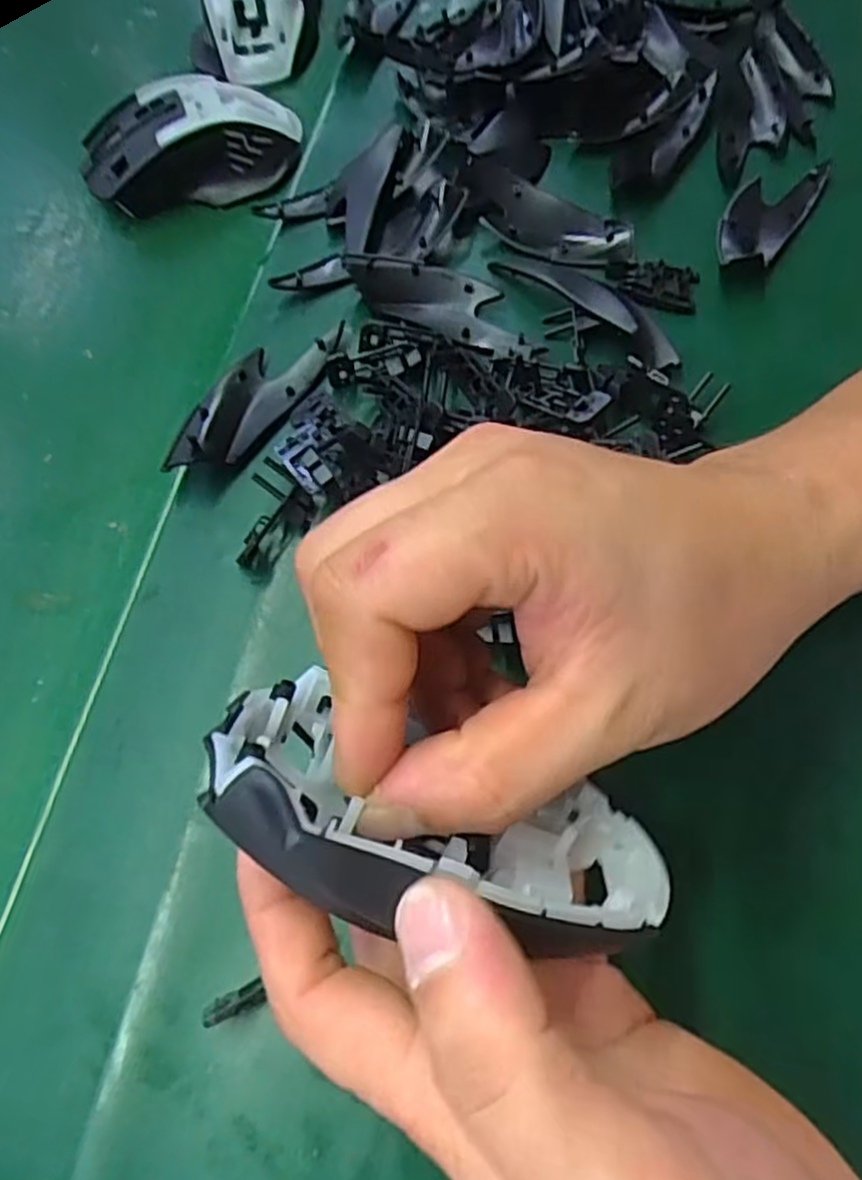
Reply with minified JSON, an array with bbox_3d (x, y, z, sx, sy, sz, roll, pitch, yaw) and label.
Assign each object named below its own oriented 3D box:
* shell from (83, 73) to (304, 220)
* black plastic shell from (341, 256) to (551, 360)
[{"bbox_3d":[-0.125,-0.233,0.394,0.108,0.032,0.057,-8,65,-2],"label":"shell"},{"bbox_3d":[0.008,-0.134,0.349,0.095,0.018,0.033,24,68,12],"label":"black plastic shell"}]

